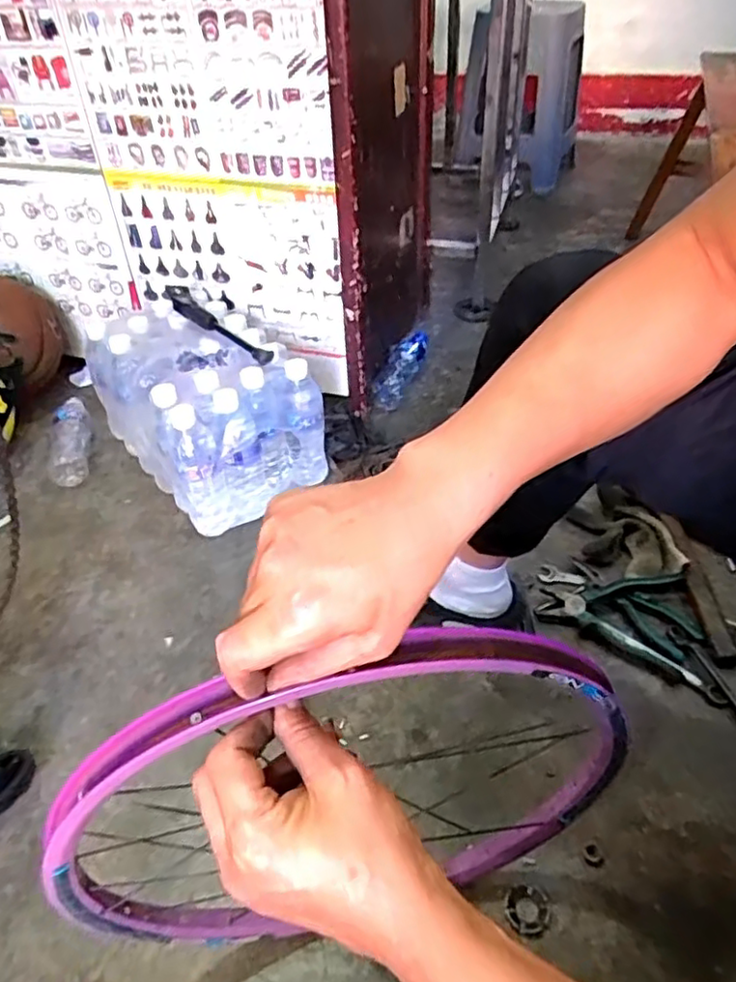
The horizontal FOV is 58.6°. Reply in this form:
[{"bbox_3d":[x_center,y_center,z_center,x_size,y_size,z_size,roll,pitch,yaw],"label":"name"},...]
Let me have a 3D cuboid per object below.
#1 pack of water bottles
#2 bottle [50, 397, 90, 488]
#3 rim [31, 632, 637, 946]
[{"bbox_3d":[-0.263,-0.140,1.069,0.233,0.218,0.355,-30,49,-26],"label":"pack of water bottles"},{"bbox_3d":[-0.512,-0.092,1.139,0.056,0.060,0.200,-12,43,-10],"label":"bottle"},{"bbox_3d":[-0.013,0.229,0.472,0.395,0.374,0.029,-10,43,-8],"label":"rim"}]

